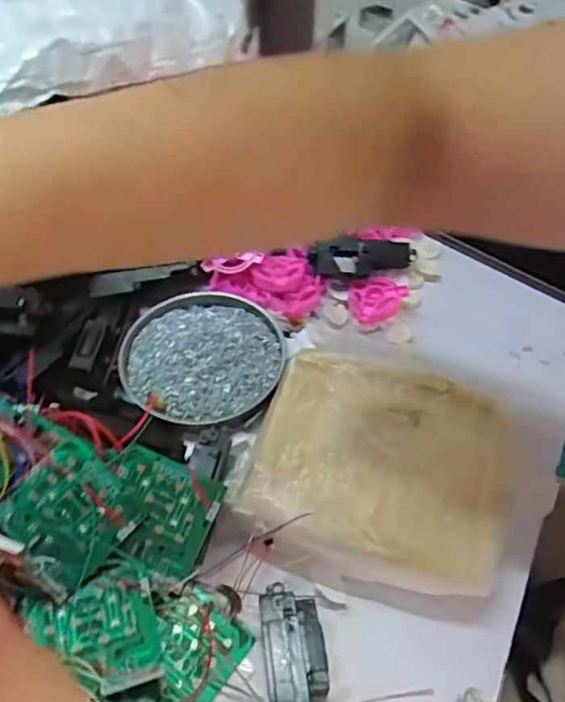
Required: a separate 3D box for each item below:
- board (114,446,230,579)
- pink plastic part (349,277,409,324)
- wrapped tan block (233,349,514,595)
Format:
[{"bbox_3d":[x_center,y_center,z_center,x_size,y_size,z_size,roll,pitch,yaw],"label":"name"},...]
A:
[{"bbox_3d":[-0.082,0.107,0.389,0.069,0.007,0.068,23,76,2],"label":"board"},{"bbox_3d":[0.086,-0.046,0.546,0.049,0.022,0.052,1,52,-1],"label":"pink plastic part"},{"bbox_3d":[0.073,0.080,0.429,0.181,0.037,0.164,13,53,9],"label":"wrapped tan block"}]

